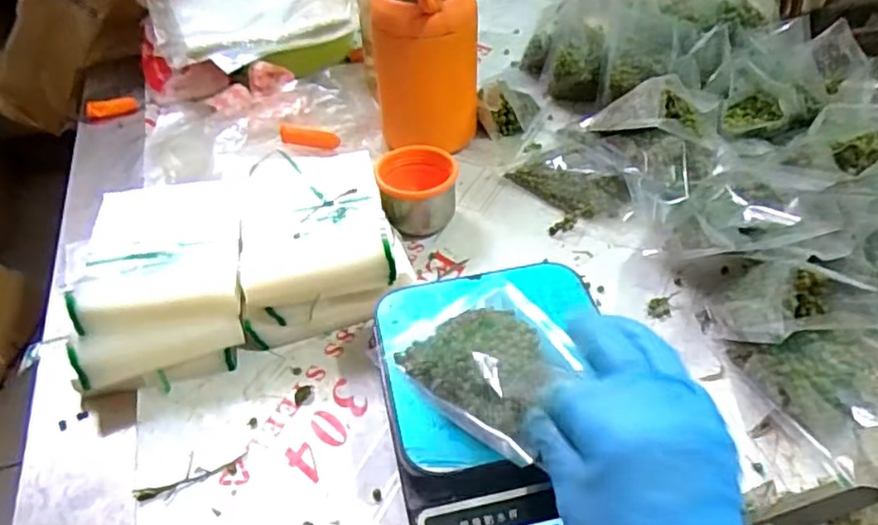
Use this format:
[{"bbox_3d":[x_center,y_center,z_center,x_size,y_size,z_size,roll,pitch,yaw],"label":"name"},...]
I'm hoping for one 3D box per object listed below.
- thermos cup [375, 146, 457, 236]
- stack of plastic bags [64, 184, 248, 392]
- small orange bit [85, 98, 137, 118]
[{"bbox_3d":[-0.018,-0.061,0.565,0.064,0.051,0.064,-1,43,1],"label":"thermos cup"},{"bbox_3d":[-0.211,0.010,0.501,0.127,0.060,0.168,-10,44,-8],"label":"stack of plastic bags"},{"bbox_3d":[-0.373,-0.176,0.744,0.053,0.016,0.019,-13,44,-11],"label":"small orange bit"}]

